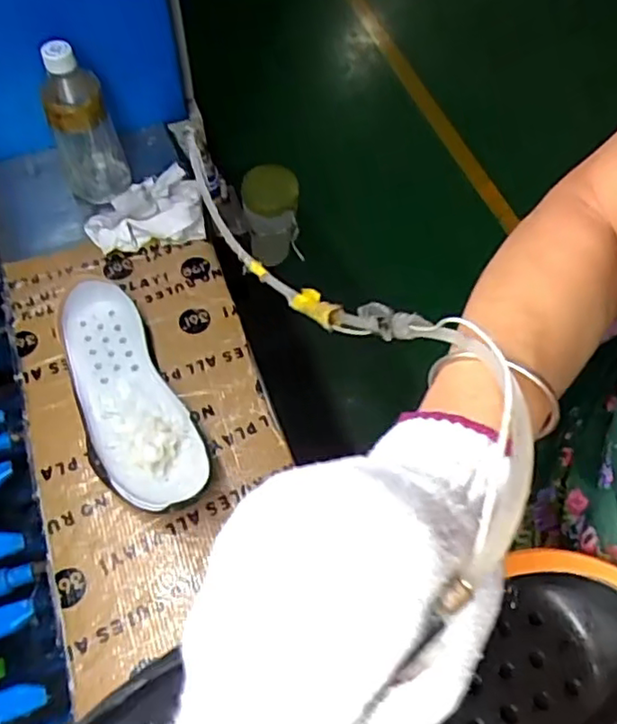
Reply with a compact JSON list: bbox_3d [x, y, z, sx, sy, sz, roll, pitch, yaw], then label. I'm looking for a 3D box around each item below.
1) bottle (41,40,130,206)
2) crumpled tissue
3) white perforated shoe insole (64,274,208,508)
[{"bbox_3d":[-0.259,-0.276,0.731,0.073,0.187,0.081,-18,61,-12],"label":"bottle"},{"bbox_3d":[-0.195,-0.187,0.758,0.137,0.046,0.115,-11,60,-9],"label":"crumpled tissue"},{"bbox_3d":[-0.180,0.034,0.626,0.090,0.046,0.254,-26,63,-16],"label":"white perforated shoe insole"}]

